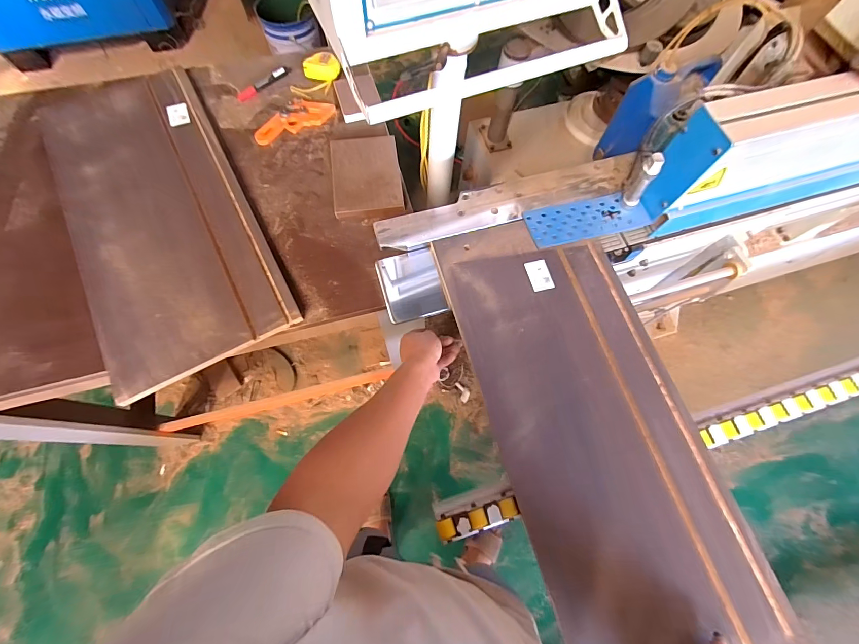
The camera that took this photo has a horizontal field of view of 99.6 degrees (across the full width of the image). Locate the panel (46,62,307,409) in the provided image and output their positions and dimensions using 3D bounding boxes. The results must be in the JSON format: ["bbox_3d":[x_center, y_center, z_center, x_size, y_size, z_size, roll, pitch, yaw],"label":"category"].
[{"bbox_3d":[-0.542,-0.235,0.728,0.316,0.031,0.727,-27,72,-11],"label":"panel"}]

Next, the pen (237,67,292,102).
[{"bbox_3d":[-0.390,-0.567,0.858,0.145,0.020,0.025,-39,74,-14],"label":"pen"}]

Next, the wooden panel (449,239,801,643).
[{"bbox_3d":[0.265,0.166,0.583,0.308,0.025,0.641,-14,70,-6],"label":"wooden panel"}]

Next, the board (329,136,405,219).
[{"bbox_3d":[-0.134,-0.312,0.769,0.142,0.020,0.194,-7,69,-3],"label":"board"}]

